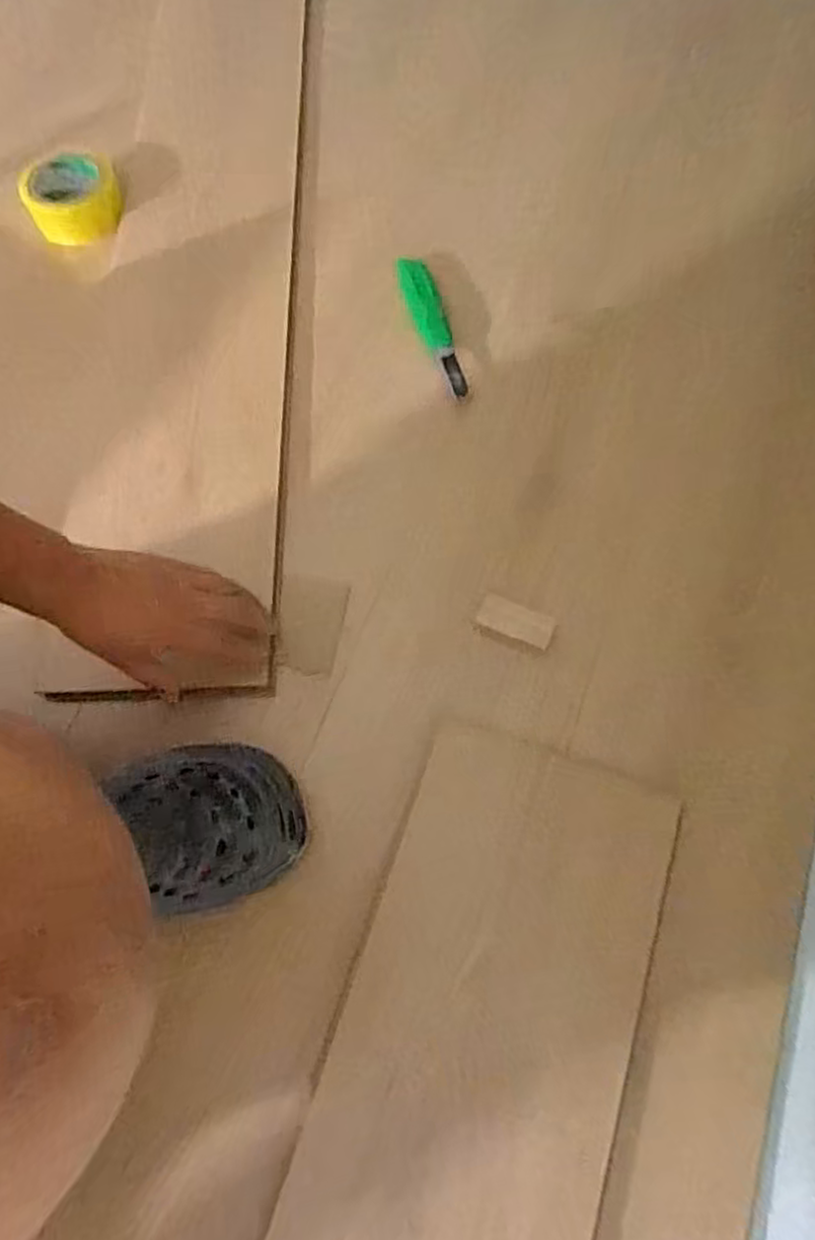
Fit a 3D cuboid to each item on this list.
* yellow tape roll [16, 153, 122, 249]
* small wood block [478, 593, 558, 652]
[{"bbox_3d":[-0.396,-0.504,0.843,0.102,0.060,0.102,-1,68,2],"label":"yellow tape roll"},{"bbox_3d":[0.097,0.002,0.626,0.067,0.005,0.032,24,71,11],"label":"small wood block"}]

